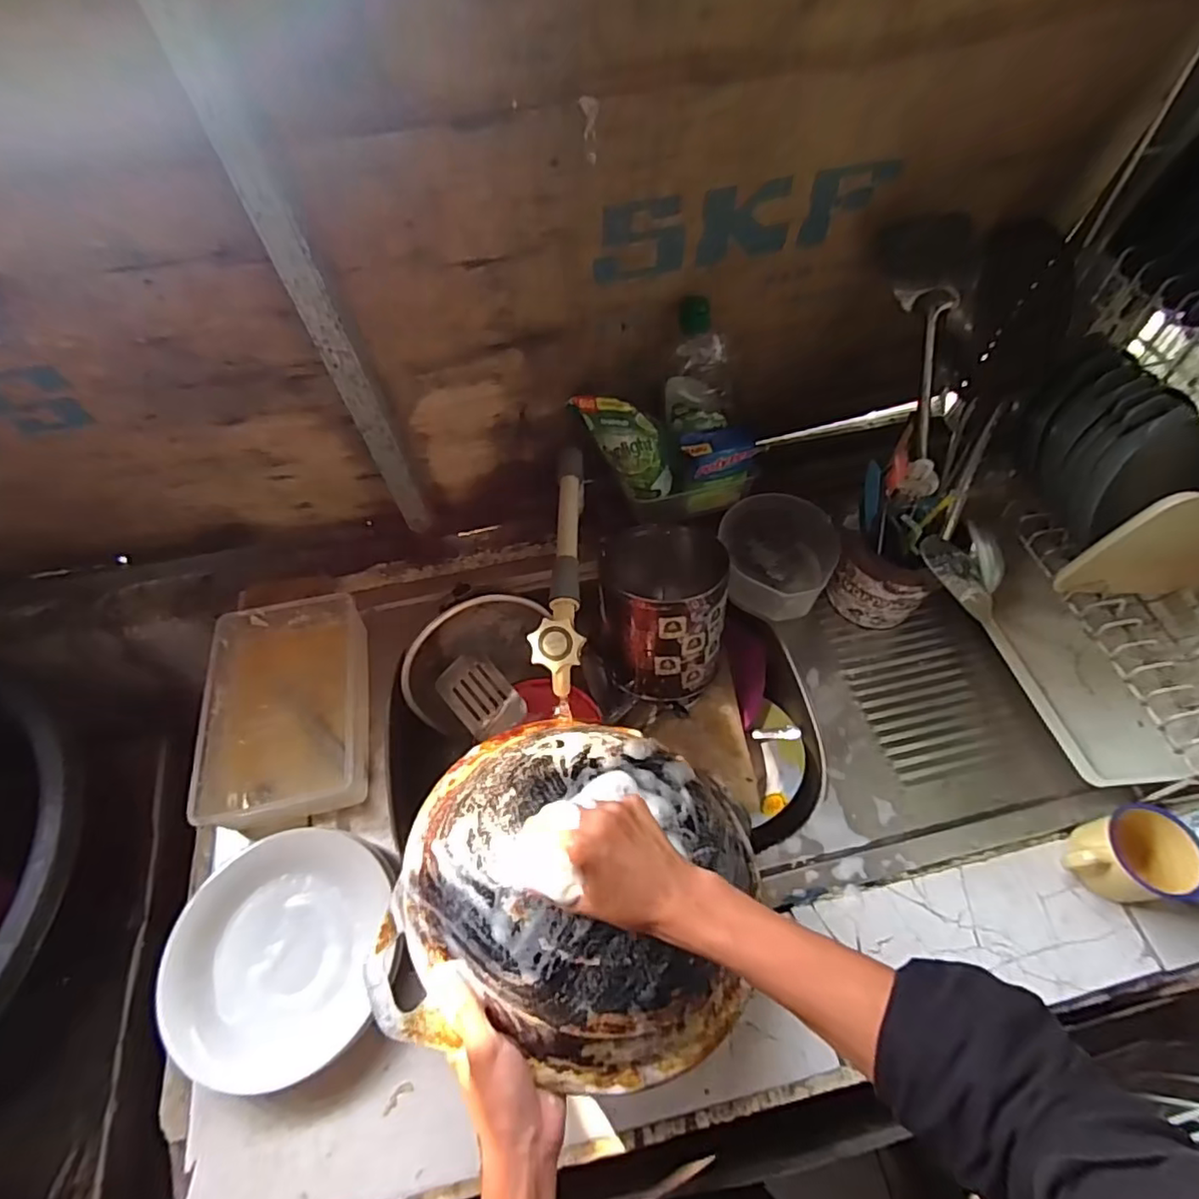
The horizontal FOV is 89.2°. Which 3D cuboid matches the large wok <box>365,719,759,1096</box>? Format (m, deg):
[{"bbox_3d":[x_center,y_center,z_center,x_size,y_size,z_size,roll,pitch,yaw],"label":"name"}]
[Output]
[{"bbox_3d":[-0.014,0.221,0.497,0.285,0.123,0.264,0,57,0],"label":"large wok"}]

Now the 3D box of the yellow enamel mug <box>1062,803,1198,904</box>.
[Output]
[{"bbox_3d":[0.471,0.233,0.546,0.096,0.072,0.076,-10,57,-6],"label":"yellow enamel mug"}]

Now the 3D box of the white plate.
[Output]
[{"bbox_3d":[-0.279,0.311,0.541,0.181,0.041,0.190,0,57,0],"label":"white plate"}]

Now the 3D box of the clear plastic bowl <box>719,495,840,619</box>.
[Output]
[{"bbox_3d":[0.209,-0.047,0.746,0.134,0.073,0.134,0,57,0],"label":"clear plastic bowl"}]

